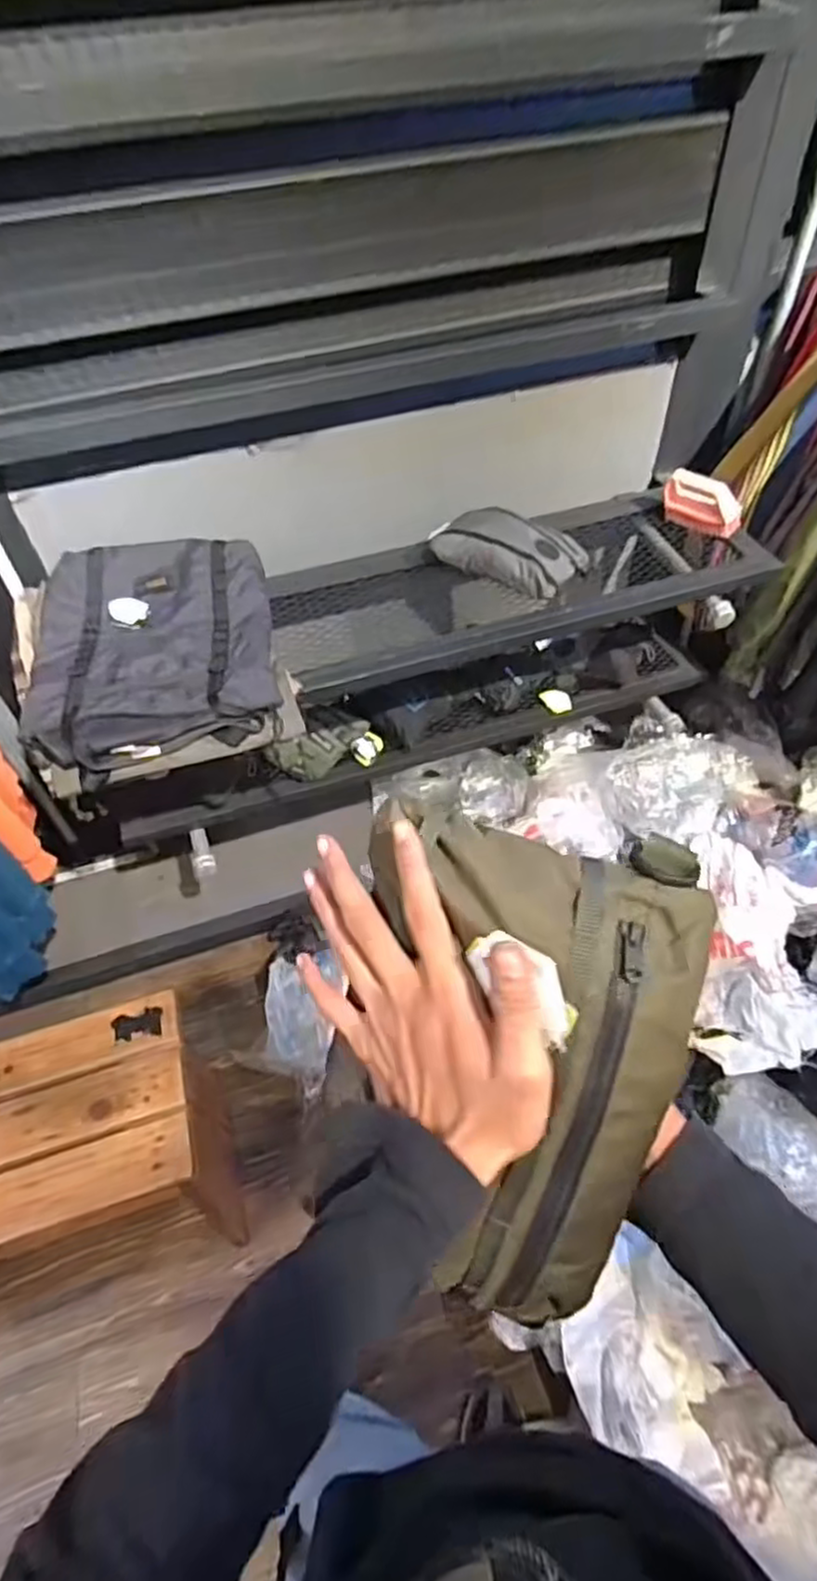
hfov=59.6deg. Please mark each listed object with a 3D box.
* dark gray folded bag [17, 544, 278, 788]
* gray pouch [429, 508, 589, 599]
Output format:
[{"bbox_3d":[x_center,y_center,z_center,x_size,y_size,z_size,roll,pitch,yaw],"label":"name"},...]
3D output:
[{"bbox_3d":[-0.388,-0.225,1.093,0.360,0.076,0.475,-10,50,-5],"label":"dark gray folded bag"},{"bbox_3d":[0.171,-0.423,1.241,0.246,0.061,0.143,27,57,23],"label":"gray pouch"}]

